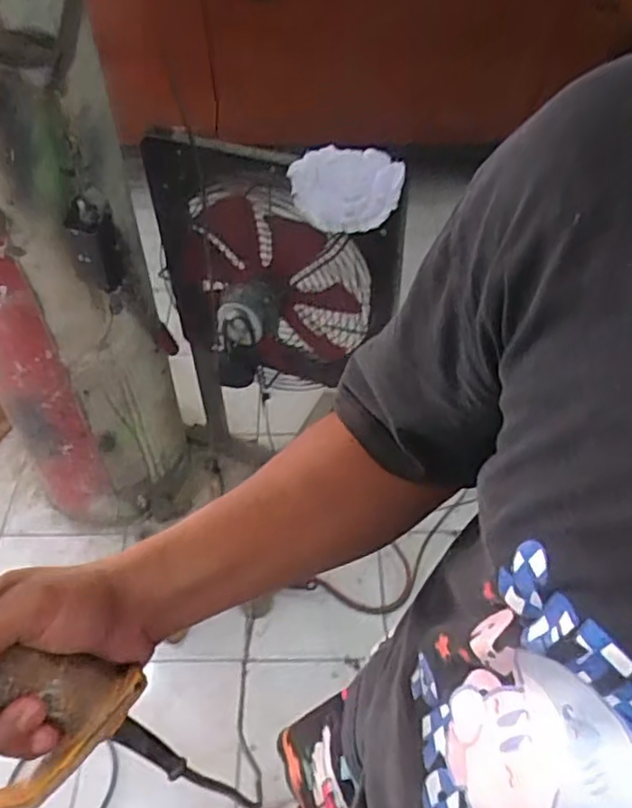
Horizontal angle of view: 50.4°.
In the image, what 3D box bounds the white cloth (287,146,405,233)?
[{"bbox_3d":[0.051,-0.344,1.092,0.174,0.086,0.119,-6,50,-5],"label":"white cloth"}]

